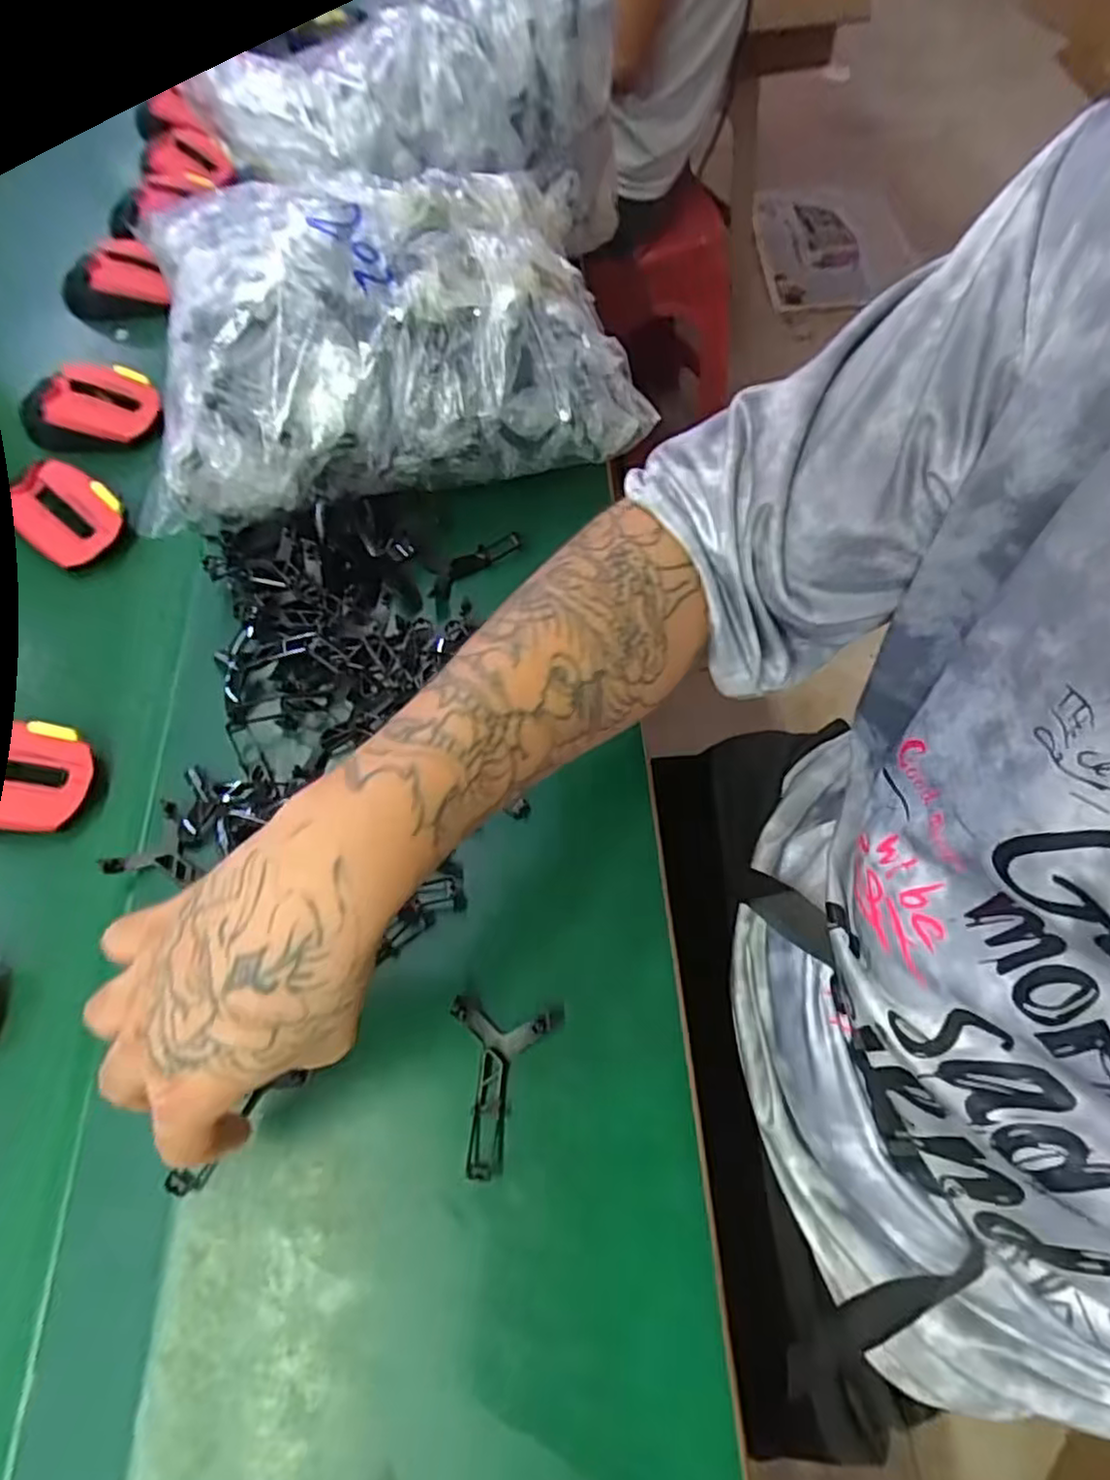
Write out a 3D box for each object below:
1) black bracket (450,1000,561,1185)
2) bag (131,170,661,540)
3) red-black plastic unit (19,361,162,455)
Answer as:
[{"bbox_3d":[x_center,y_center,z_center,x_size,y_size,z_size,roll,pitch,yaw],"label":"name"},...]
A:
[{"bbox_3d":[-0.026,0.170,0.347,0.054,0.018,0.077,3,64,4],"label":"black bracket"},{"bbox_3d":[-0.116,-0.260,0.474,0.310,0.144,0.175,-18,65,-6],"label":"bag"},{"bbox_3d":[-0.366,-0.266,0.561,0.111,0.039,0.063,1,64,1],"label":"red-black plastic unit"}]

